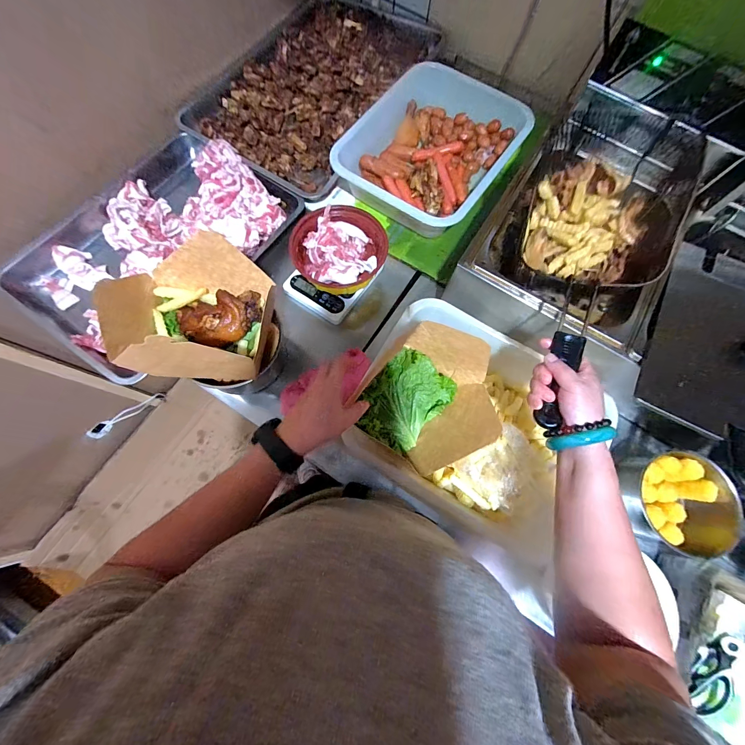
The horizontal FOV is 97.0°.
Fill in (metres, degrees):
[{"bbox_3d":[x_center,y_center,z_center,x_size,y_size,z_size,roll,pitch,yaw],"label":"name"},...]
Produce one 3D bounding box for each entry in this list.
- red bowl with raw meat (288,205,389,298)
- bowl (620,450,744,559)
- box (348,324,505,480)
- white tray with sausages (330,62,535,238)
[{"bbox_3d":[-0.064,-0.232,0.615,0.164,0.061,0.150,1,73,-2],"label":"red bowl with raw meat"},{"bbox_3d":[0.481,0.211,0.528,0.147,0.070,0.156,1,73,-2],"label":"bowl"},{"bbox_3d":[0.084,0.036,0.485,0.175,0.094,0.183,31,75,7],"label":"box"},{"bbox_3d":[0.135,-0.476,0.708,0.314,0.099,0.381,29,74,6],"label":"white tray with sausages"}]

